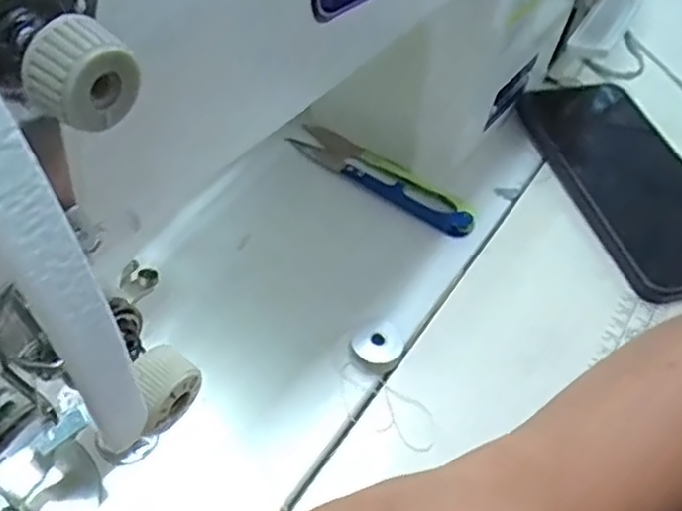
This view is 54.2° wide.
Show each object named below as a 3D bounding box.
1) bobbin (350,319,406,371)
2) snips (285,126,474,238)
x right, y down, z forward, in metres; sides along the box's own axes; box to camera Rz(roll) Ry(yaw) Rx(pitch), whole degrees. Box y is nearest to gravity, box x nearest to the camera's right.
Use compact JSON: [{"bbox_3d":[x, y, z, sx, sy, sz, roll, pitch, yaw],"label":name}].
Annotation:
[{"bbox_3d":[0.017,0.041,0.312,0.023,0.010,0.025,22,52,10],"label":"bobbin"},{"bbox_3d":[0.023,-0.046,0.386,0.119,0.005,0.027,33,54,18],"label":"snips"}]

